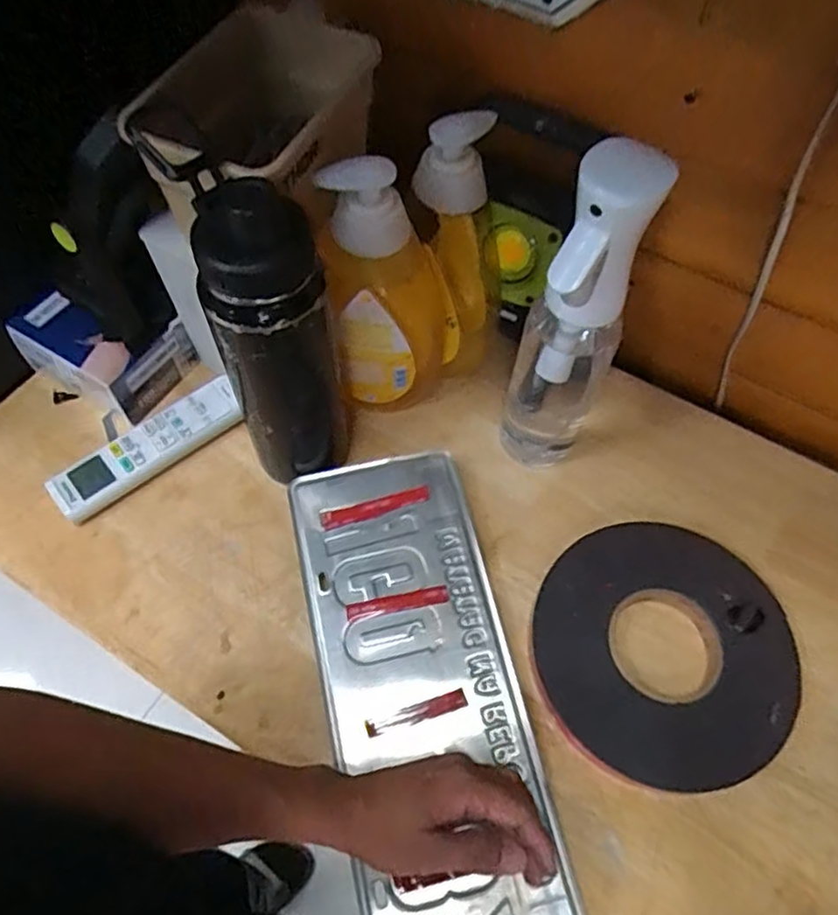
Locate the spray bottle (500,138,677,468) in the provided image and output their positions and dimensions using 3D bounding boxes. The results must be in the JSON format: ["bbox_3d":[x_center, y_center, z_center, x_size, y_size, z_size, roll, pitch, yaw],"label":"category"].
[{"bbox_3d":[0.106,-0.082,0.473,0.063,0.280,0.056,20,62,9],"label":"spray bottle"}]

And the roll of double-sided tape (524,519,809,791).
[{"bbox_3d":[0.181,0.139,0.494,0.183,0.019,0.185,1,60,-1],"label":"roll of double-sided tape"}]

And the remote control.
[{"bbox_3d":[-0.227,-0.008,0.568,0.166,0.024,0.044,-36,68,-20],"label":"remote control"}]

